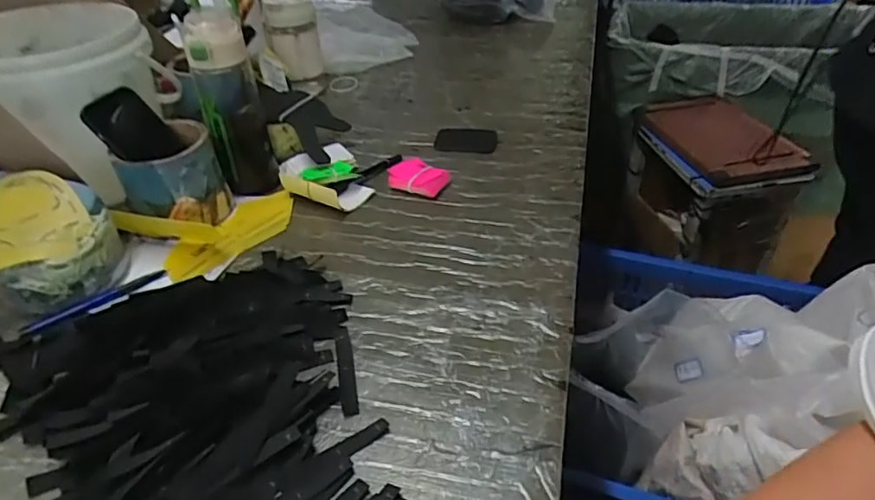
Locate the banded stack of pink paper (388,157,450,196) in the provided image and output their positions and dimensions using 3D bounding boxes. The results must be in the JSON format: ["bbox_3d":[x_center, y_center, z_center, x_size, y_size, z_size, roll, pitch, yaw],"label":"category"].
[{"bbox_3d":[-0.025,-0.093,0.733,0.075,0.016,0.061,21,43,27],"label":"banded stack of pink paper"}]

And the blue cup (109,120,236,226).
[{"bbox_3d":[-0.303,-0.080,0.660,0.091,0.103,0.098,-1,38,1],"label":"blue cup"}]

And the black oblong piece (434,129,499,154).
[{"bbox_3d":[0.041,-0.159,0.824,0.088,0.005,0.071,3,38,6],"label":"black oblong piece"}]

